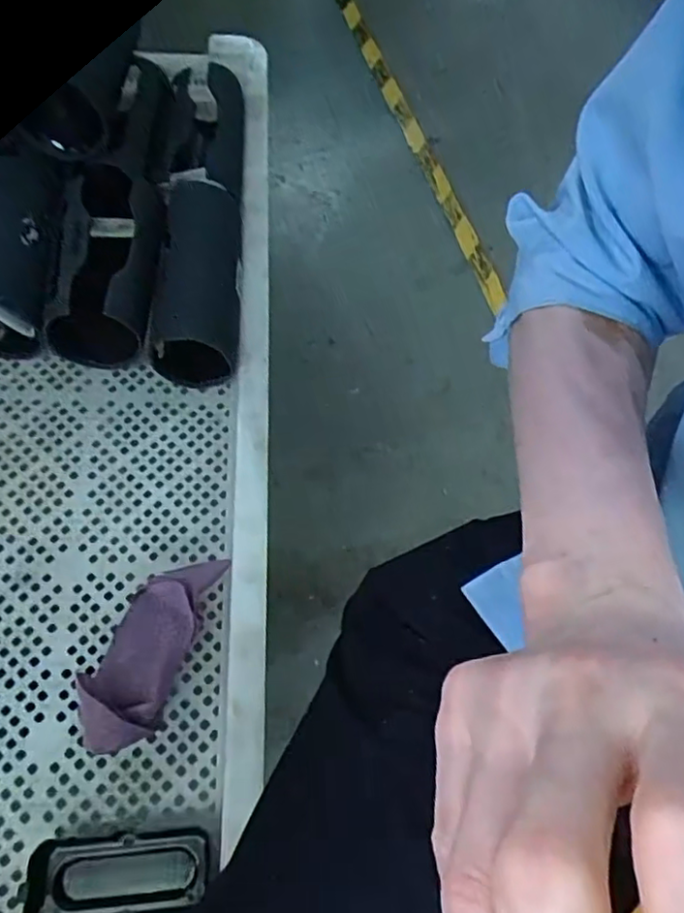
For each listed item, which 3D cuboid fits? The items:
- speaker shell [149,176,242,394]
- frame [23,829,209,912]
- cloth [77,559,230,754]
[{"bbox_3d":[-0.123,-0.159,0.565,0.067,0.062,0.194,-1,64,-4],"label":"speaker shell"},{"bbox_3d":[-0.136,0.260,0.393,0.102,0.029,0.050,-1,64,-4],"label":"frame"},{"bbox_3d":[-0.139,0.134,0.455,0.063,0.033,0.139,18,64,6],"label":"cloth"}]

